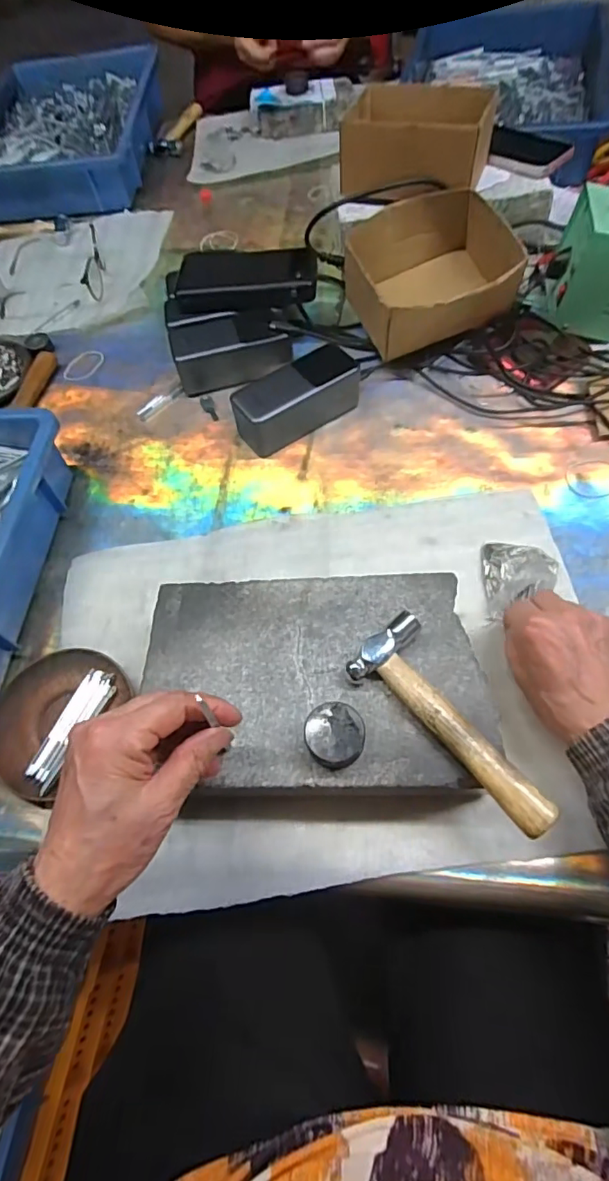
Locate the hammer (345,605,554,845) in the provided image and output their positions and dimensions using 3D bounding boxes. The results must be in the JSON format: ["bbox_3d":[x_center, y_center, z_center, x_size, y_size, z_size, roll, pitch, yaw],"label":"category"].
[{"bbox_3d":[0.100,0.080,0.337,0.056,0.021,0.147,-43,66,-16],"label":"hammer"}]

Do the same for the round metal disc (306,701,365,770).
[{"bbox_3d":[0.019,0.094,0.337,0.036,0.021,0.040,0,62,6],"label":"round metal disc"}]

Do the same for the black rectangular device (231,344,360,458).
[{"bbox_3d":[-0.008,-0.196,0.544,0.130,0.056,0.056,-33,64,-14],"label":"black rectangular device"}]

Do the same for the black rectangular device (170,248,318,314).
[{"bbox_3d":[-0.065,-0.350,0.593,0.160,0.031,0.086,5,63,8],"label":"black rectangular device"}]

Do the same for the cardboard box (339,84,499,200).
[{"bbox_3d":[0.121,-0.500,0.575,0.150,0.075,0.109,14,65,13],"label":"cardboard box"}]

